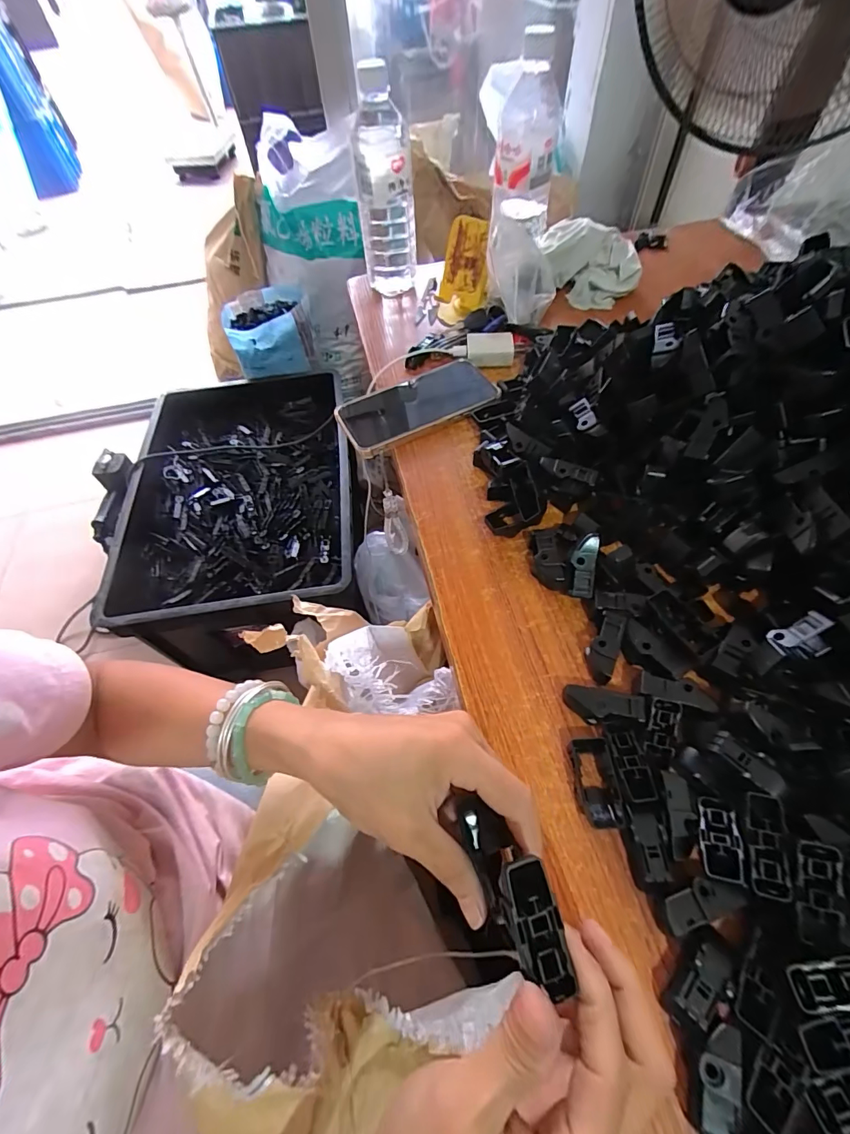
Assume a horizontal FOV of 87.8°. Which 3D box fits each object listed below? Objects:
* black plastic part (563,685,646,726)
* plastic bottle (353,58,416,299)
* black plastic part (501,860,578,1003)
[{"bbox_3d":[0.116,0.092,0.292,0.048,0.021,0.019,5,58,7],"label":"black plastic part"},{"bbox_3d":[-0.050,-0.450,0.534,0.068,0.201,0.074,-6,57,0],"label":"plastic bottle"},{"bbox_3d":[0.043,0.137,0.168,0.019,0.005,0.045,-16,77,-7],"label":"black plastic part"}]

